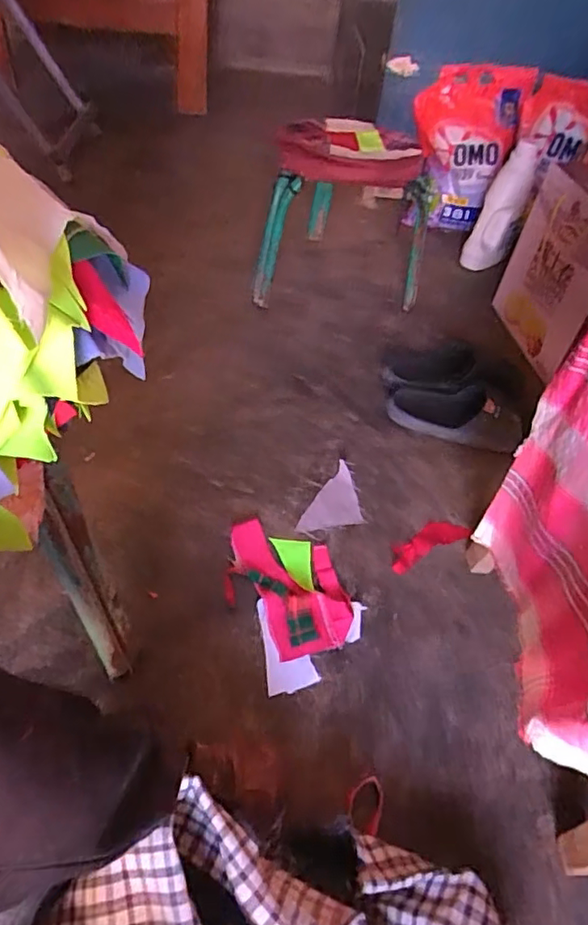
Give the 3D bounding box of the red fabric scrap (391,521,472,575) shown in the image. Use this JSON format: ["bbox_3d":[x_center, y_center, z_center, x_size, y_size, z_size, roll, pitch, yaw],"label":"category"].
[{"bbox_3d":[0.199,0.120,0.835,0.154,0.013,0.045,-24,55,-26],"label":"red fabric scrap"}]

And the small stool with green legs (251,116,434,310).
[{"bbox_3d":[0.092,-0.526,1.188,0.358,0.306,0.259,0,48,-7],"label":"small stool with green legs"}]

